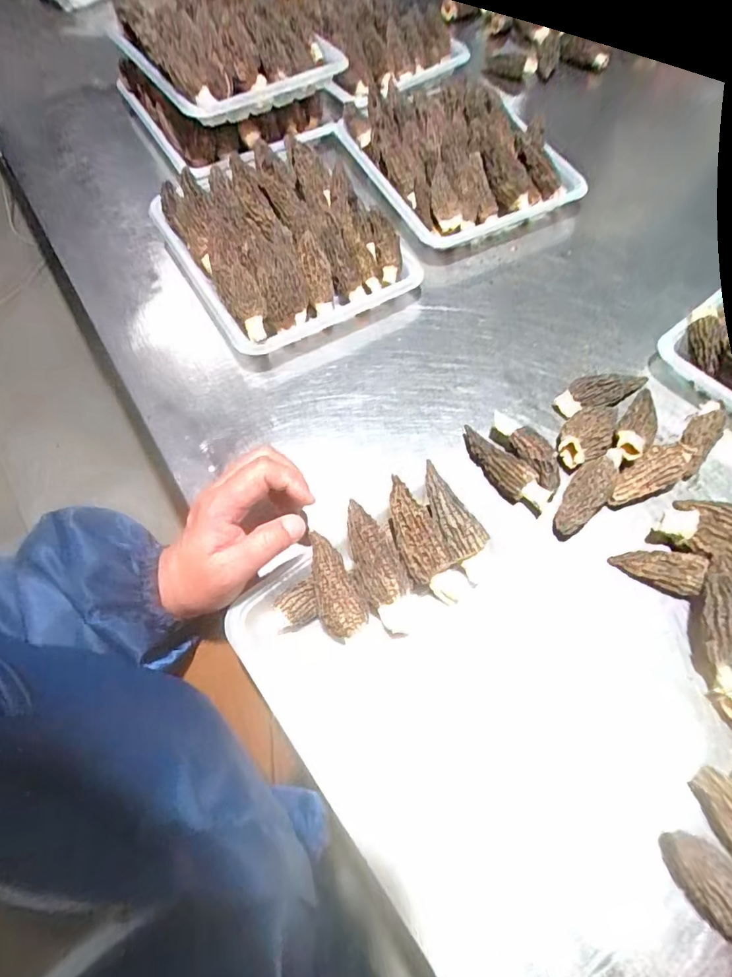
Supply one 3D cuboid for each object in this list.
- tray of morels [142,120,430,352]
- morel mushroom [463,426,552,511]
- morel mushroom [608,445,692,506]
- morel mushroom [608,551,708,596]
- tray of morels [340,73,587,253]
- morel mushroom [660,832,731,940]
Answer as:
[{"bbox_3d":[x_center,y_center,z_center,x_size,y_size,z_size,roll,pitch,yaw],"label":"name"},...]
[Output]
[{"bbox_3d":[-0.084,-0.282,0.553,0.235,0.062,0.293,-26,63,-11],"label":"tray of morels"},{"bbox_3d":[0.110,-0.016,0.429,0.026,0.029,0.090,-36,66,-16],"label":"morel mushroom"},{"bbox_3d":[0.223,-0.009,0.419,0.071,0.029,0.029,-27,64,-12],"label":"morel mushroom"},{"bbox_3d":[0.214,0.057,0.384,0.057,0.017,0.028,19,64,13],"label":"morel mushroom"},{"bbox_3d":[0.098,-0.425,0.635,0.227,0.061,0.322,-22,63,-9],"label":"tray of morels"},{"bbox_3d":[0.196,0.224,0.296,0.032,0.029,0.053,-42,67,-18],"label":"morel mushroom"}]

